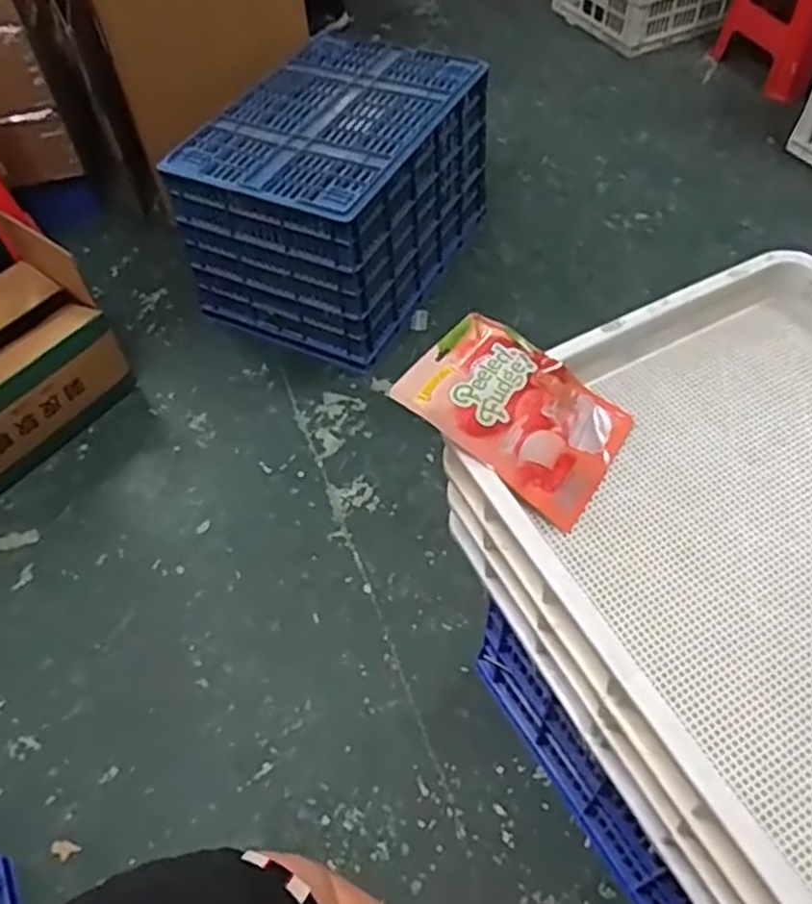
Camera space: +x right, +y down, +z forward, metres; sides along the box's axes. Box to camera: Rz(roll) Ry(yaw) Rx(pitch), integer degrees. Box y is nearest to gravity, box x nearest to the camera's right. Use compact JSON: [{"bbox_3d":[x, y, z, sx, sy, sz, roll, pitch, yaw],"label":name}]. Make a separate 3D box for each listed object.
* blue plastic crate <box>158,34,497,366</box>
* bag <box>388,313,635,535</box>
[{"bbox_3d":[-0.142,-0.620,1.755,0.488,0.424,0.667,19,57,17],"label":"blue plastic crate"},{"bbox_3d":[0.114,-0.044,0.734,0.213,0.026,0.149,39,63,4],"label":"bag"}]

